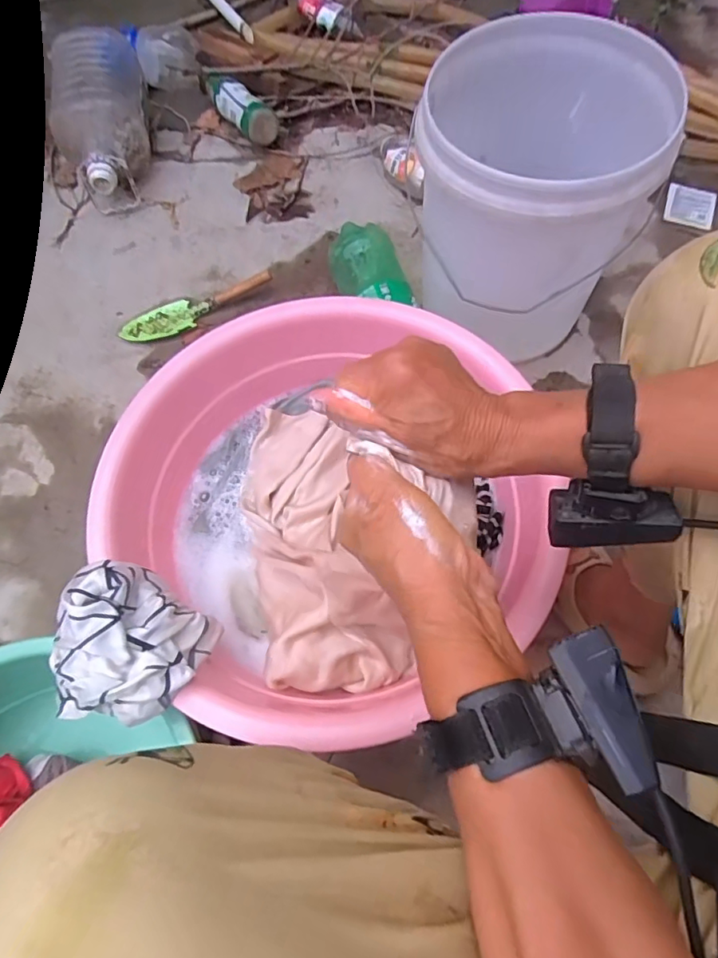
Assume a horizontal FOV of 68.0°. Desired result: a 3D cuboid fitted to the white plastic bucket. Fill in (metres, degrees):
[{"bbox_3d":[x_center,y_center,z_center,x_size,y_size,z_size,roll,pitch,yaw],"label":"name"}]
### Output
[{"bbox_3d":[0.213,-0.351,0.720,0.269,0.325,0.278,-1,67,2],"label":"white plastic bucket"}]

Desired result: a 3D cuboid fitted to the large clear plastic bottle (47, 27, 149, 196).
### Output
[{"bbox_3d":[-0.462,-0.661,0.960,0.145,0.119,0.313,-6,79,0],"label":"large clear plastic bottle"}]

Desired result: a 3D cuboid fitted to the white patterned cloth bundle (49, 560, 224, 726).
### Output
[{"bbox_3d":[-0.212,0.148,0.476,0.135,0.073,0.131,-1,66,3],"label":"white patterned cloth bundle"}]

